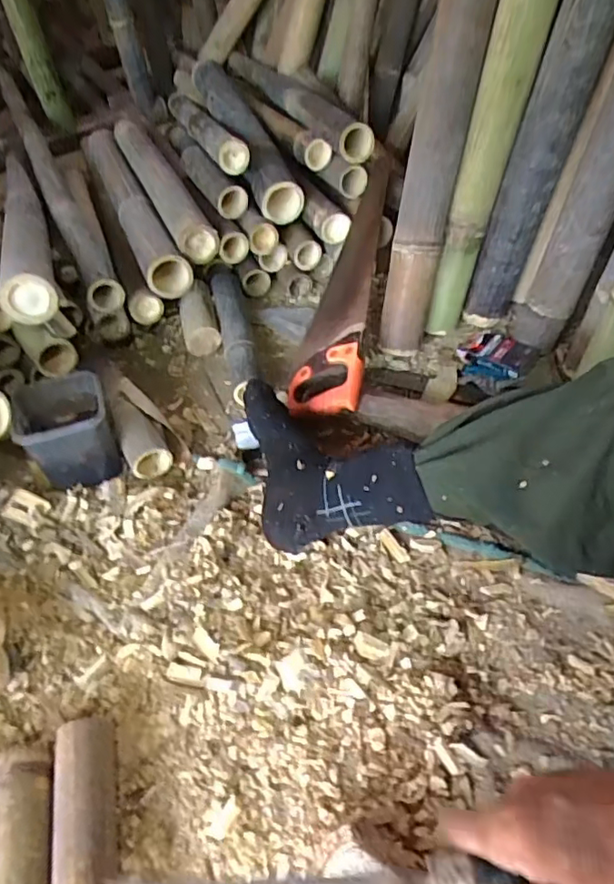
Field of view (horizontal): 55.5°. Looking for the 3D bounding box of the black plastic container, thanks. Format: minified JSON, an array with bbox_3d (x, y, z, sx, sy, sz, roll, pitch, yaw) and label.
[{"bbox_3d":[-0.323,-0.015,0.800,0.113,0.106,0.122,-23,50,-14],"label":"black plastic container"}]

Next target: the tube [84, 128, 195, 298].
[{"bbox_3d":[-0.354,-0.478,1.153,0.075,0.068,0.650,-21,48,-14],"label":"tube"}]

